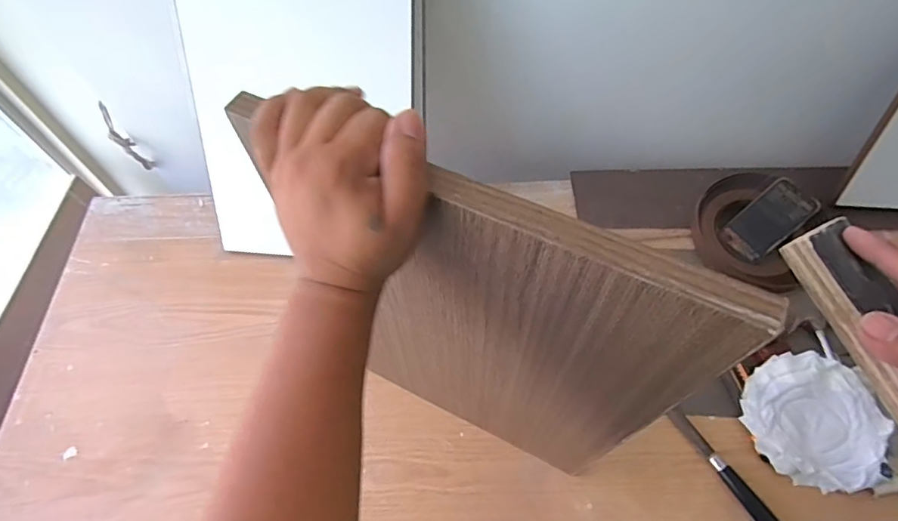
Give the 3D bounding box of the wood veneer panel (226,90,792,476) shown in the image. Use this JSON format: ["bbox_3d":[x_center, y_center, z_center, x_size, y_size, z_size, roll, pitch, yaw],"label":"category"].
[{"bbox_3d":[0.028,0.096,0.510,0.317,0.534,0.023,23,64,14],"label":"wood veneer panel"}]

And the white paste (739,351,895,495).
[{"bbox_3d":[0.523,0.229,0.724,0.169,0.057,0.180,-1,60,2],"label":"white paste"}]

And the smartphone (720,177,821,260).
[{"bbox_3d":[0.558,-0.070,0.882,0.148,0.010,0.082,-41,68,4],"label":"smartphone"}]

